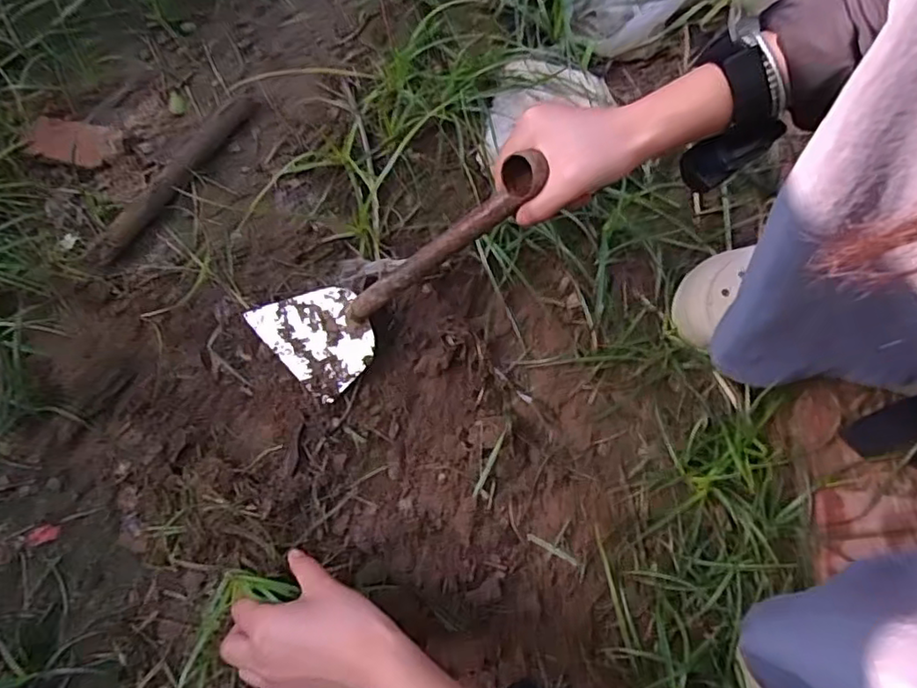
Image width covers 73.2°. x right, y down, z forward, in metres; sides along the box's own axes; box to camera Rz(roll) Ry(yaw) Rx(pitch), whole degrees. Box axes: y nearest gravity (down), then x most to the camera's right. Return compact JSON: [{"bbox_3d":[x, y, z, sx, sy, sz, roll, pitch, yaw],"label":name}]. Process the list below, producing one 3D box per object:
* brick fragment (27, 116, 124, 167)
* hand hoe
[{"bbox_3d":[-0.363,-0.191,0.585,0.077,0.018,0.041,4,88,-14],"label":"brick fragment"},{"bbox_3d":[-0.048,-0.043,0.478,0.288,0.045,0.093,-29,72,33],"label":"hand hoe"}]

